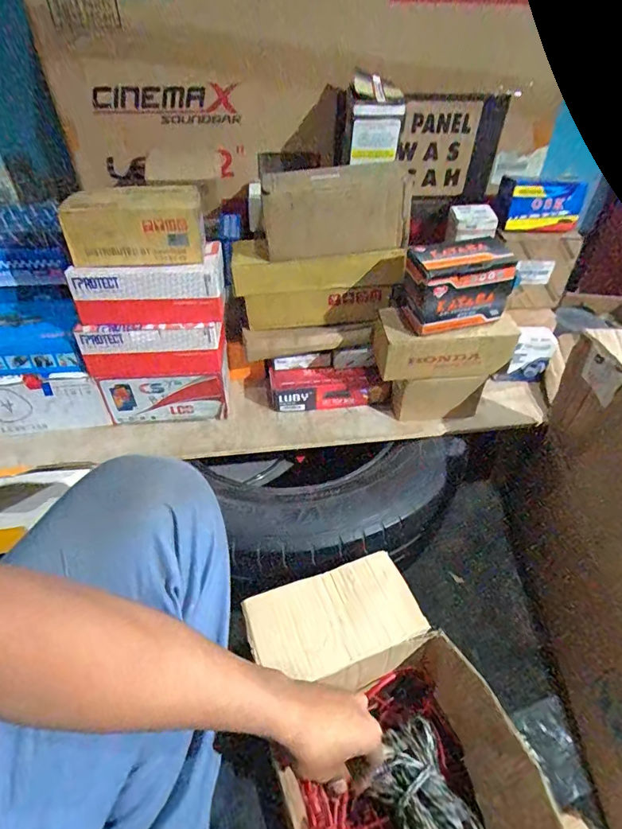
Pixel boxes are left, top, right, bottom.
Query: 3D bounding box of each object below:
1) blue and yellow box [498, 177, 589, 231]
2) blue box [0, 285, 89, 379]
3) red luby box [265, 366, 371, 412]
[{"bbox_3d":[0.355,-0.326,0.706,0.120,0.066,0.036,6,45,5],"label":"blue and yellow box"},{"bbox_3d":[-0.407,-0.117,0.652,0.174,0.066,0.123,-2,45,-3],"label":"blue box"},{"bbox_3d":[0.013,-0.042,0.739,0.158,0.048,0.058,-3,45,-4],"label":"red luby box"}]

